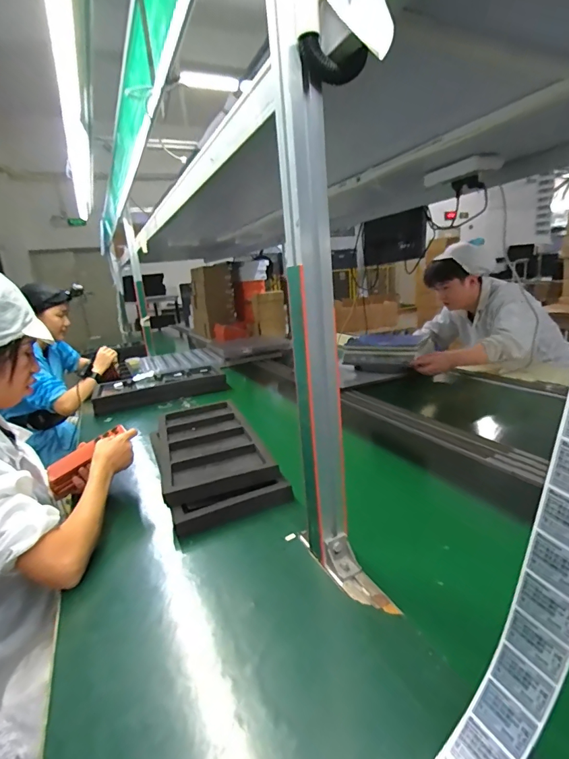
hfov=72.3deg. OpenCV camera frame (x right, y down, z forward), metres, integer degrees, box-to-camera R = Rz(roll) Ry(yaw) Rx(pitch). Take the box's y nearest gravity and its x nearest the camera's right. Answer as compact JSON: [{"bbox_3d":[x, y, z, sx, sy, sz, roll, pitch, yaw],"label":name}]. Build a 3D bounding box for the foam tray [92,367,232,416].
[{"bbox_3d":[-0.494,0.032,1.574,0.492,0.071,0.233,-10,16,-16],"label":"foam tray"}]

